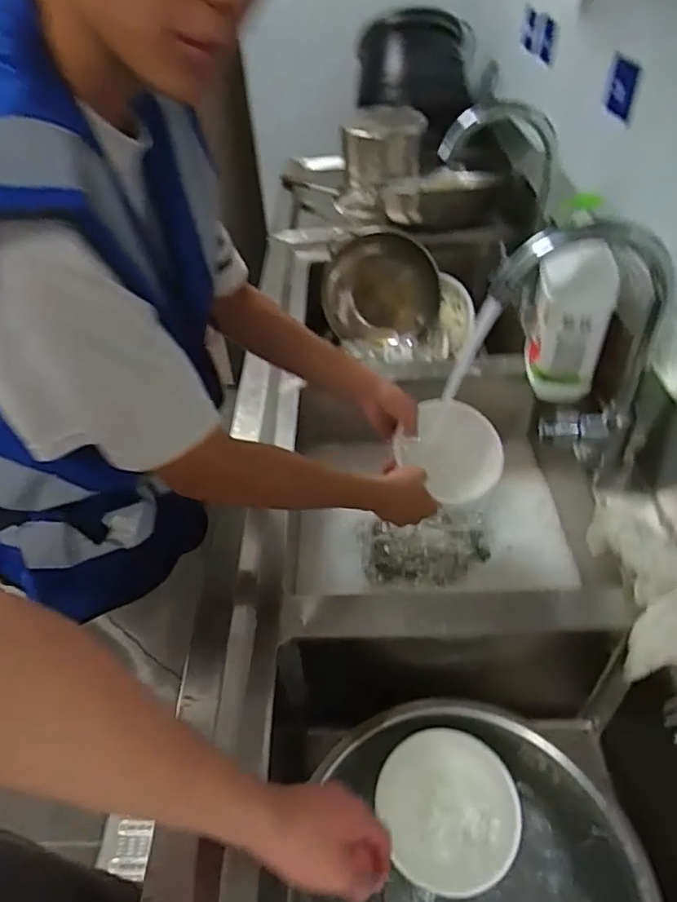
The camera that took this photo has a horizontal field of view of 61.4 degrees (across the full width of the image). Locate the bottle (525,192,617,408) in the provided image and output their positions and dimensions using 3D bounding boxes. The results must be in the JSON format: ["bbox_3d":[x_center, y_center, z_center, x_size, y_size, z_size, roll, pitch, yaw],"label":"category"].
[{"bbox_3d":[0.314,-0.175,0.783,0.100,0.241,0.069,14,47,17],"label":"bottle"}]

